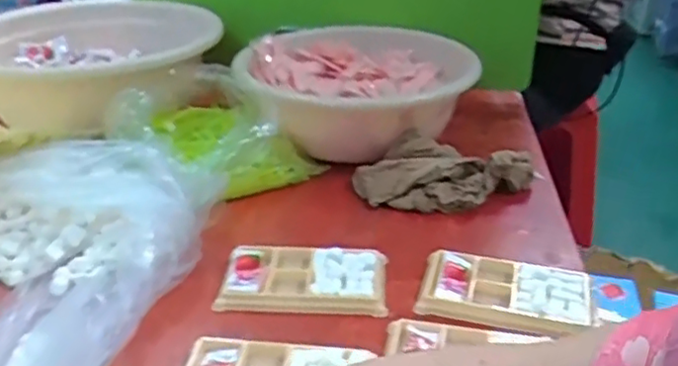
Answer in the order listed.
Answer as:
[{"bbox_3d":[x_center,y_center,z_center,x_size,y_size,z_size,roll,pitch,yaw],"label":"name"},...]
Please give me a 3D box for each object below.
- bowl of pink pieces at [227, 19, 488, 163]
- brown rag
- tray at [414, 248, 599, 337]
[{"bbox_3d":[0.007,-0.114,0.785,0.258,0.100,0.269,0,31,0],"label":"bowl of pink pieces"},{"bbox_3d":[0.107,-0.006,0.664,0.176,0.056,0.082,7,31,11],"label":"brown rag"},{"bbox_3d":[0.135,0.087,0.527,0.131,0.019,0.075,8,32,13],"label":"tray"}]

